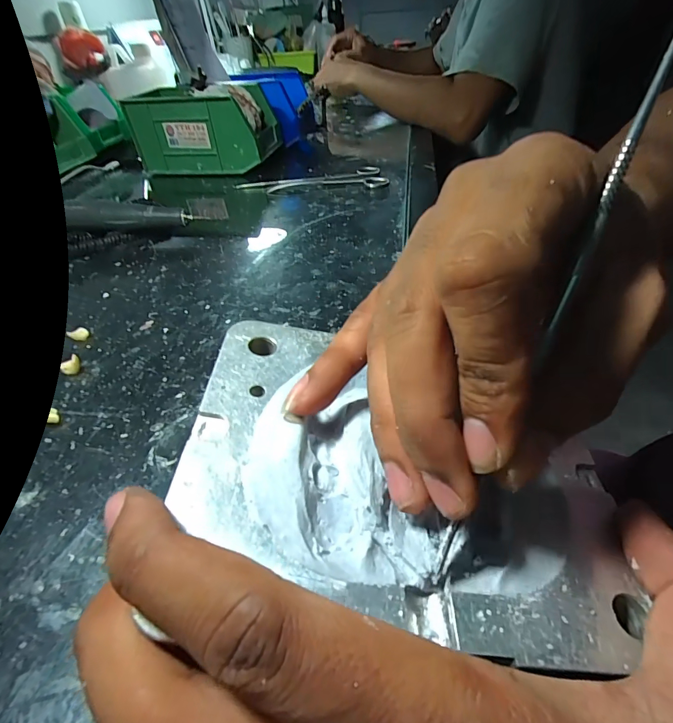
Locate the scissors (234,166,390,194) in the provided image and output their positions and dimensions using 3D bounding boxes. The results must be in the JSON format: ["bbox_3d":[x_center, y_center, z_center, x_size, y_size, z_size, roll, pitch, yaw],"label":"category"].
[{"bbox_3d":[-0.029,-0.212,0.455,0.172,0.007,0.059,-3,42,2],"label":"scissors"}]

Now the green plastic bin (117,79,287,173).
[{"bbox_3d":[-0.169,-0.308,0.515,0.171,0.084,0.097,5,43,10],"label":"green plastic bin"}]

